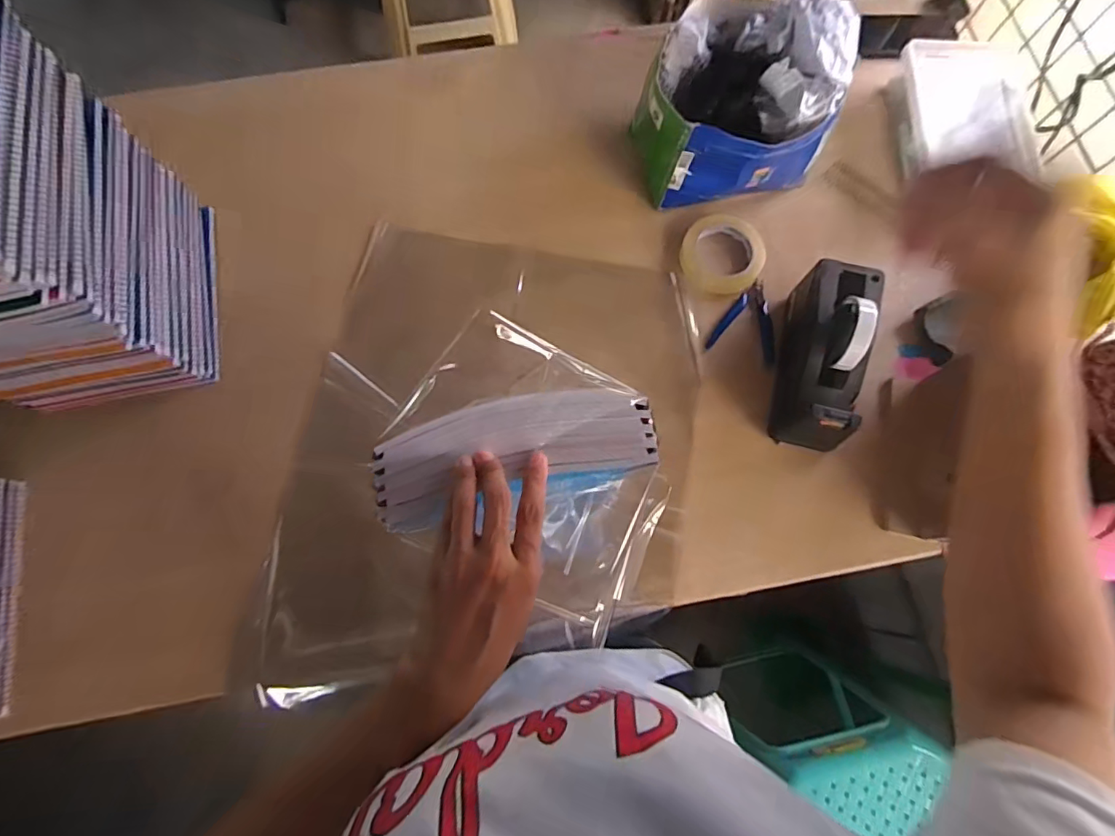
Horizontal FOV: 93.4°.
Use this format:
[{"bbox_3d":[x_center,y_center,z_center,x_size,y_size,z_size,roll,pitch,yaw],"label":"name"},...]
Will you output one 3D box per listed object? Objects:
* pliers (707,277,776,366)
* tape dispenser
[{"bbox_3d":[0.242,-0.128,0.665,0.082,0.007,0.107,16,76,4],"label":"pliers"},{"bbox_3d":[0.302,-0.070,0.604,0.073,0.123,0.205,16,76,4],"label":"tape dispenser"}]

